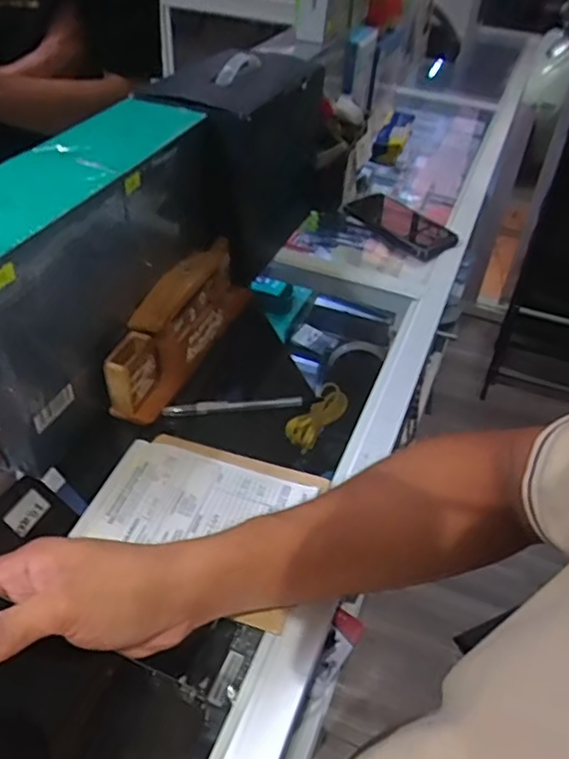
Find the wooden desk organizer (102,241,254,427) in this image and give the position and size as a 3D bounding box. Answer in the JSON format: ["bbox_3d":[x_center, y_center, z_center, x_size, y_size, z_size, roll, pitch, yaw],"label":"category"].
[{"bbox_3d":[-0.098,-0.064,0.609,0.051,0.087,0.244,15,43,12],"label":"wooden desk organizer"}]

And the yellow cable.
[{"bbox_3d":[0.048,0.052,0.850,0.043,0.033,0.120,24,45,21],"label":"yellow cable"}]

